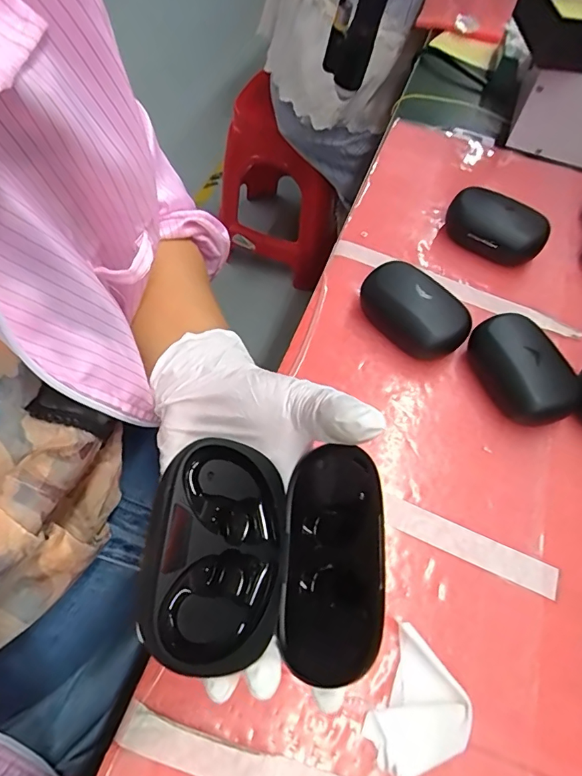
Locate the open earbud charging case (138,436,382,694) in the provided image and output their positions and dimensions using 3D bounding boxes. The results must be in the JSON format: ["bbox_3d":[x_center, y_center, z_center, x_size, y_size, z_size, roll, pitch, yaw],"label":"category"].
[{"bbox_3d":[-0.011,0.066,0.186,0.083,0.050,0.082,4,59,-1],"label":"open earbud charging case"}]

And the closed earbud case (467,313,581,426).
[{"bbox_3d":[0.168,-0.013,0.338,0.052,0.038,0.084,-18,62,-14],"label":"closed earbud case"}]

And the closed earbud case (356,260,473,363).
[{"bbox_3d":[0.095,-0.060,0.362,0.053,0.037,0.086,-37,68,-22],"label":"closed earbud case"}]

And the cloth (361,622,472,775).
[{"bbox_3d":[0.067,0.168,0.240,0.047,0.011,0.060,30,62,14],"label":"cloth"}]

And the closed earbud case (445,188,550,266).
[{"bbox_3d":[0.182,-0.141,0.418,0.086,0.036,0.051,28,61,13],"label":"closed earbud case"}]

